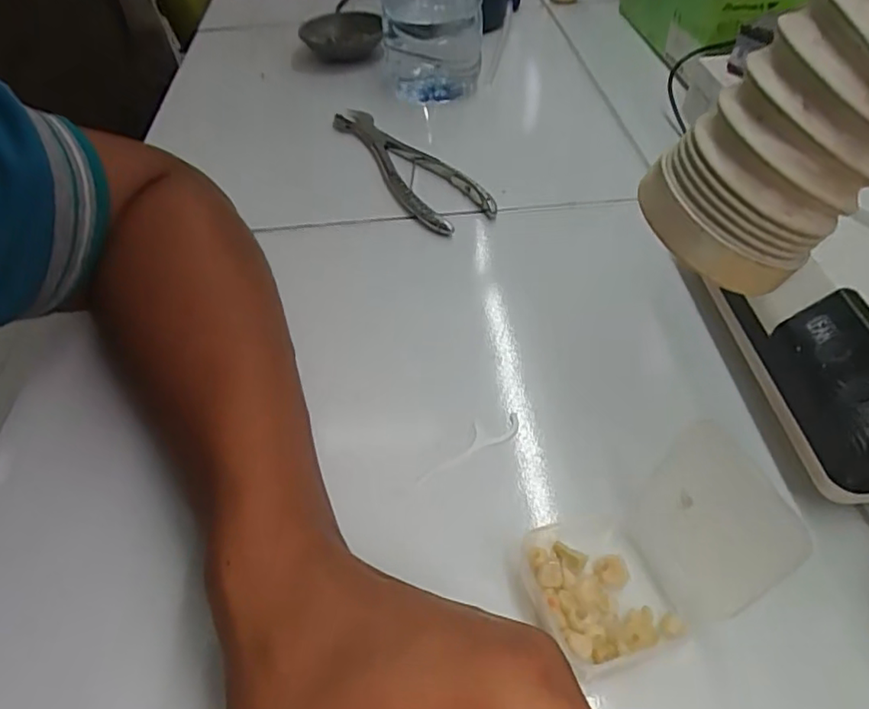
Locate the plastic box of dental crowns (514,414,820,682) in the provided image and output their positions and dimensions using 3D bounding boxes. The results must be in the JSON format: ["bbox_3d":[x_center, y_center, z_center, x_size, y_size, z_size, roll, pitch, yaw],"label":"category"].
[{"bbox_3d":[0.077,0.072,0.219,0.078,0.055,0.055,-14,49,-9],"label":"plastic box of dental crowns"}]

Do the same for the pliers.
[{"bbox_3d":[-0.028,-0.148,0.464,0.051,0.016,0.195,-28,53,-20],"label":"pliers"}]

